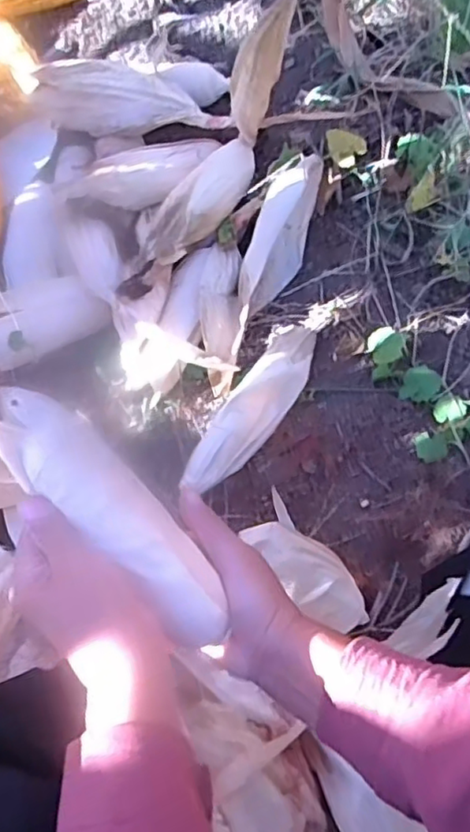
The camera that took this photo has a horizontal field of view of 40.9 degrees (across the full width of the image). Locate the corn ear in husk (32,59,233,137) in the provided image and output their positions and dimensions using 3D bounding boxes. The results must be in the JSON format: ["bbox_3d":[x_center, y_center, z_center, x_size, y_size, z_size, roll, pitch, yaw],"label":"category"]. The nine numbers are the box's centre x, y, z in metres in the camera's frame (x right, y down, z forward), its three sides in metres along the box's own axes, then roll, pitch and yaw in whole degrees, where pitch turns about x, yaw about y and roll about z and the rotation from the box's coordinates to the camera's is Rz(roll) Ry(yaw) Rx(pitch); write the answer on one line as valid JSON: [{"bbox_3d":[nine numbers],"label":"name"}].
[{"bbox_3d":[-0.146,-0.422,0.854,0.287,0.081,0.074,13,68,3],"label":"corn ear in husk"}]

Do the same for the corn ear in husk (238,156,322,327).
[{"bbox_3d":[0.056,-0.225,0.790,0.067,0.060,0.220,23,89,6],"label":"corn ear in husk"}]

